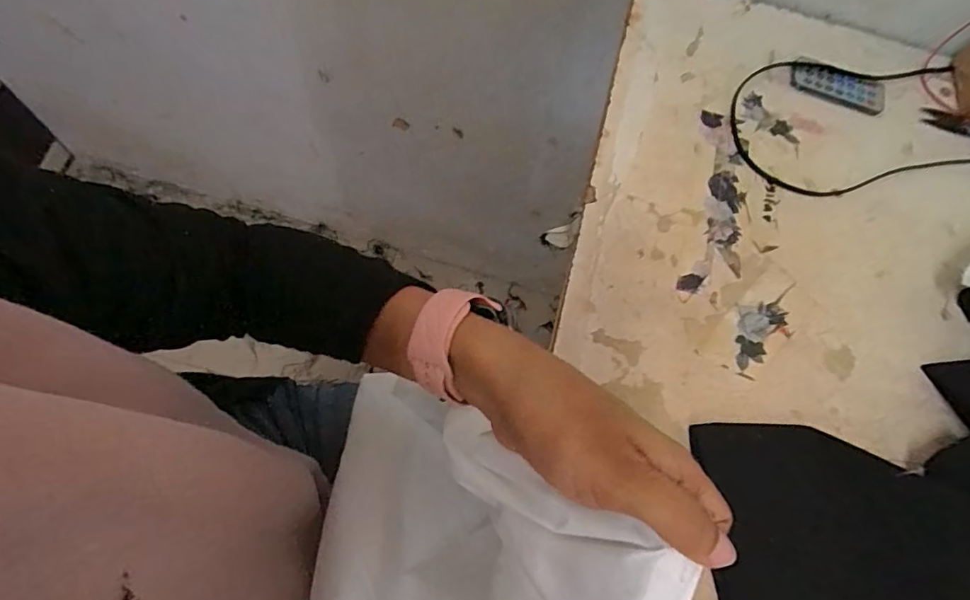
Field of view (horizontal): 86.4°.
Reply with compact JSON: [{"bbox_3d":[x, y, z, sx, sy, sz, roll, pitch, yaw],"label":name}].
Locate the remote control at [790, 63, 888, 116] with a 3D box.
[{"bbox_3d":[0.321,-0.194,0.470,0.082,0.006,0.033,16,79,4],"label":"remote control"}]

